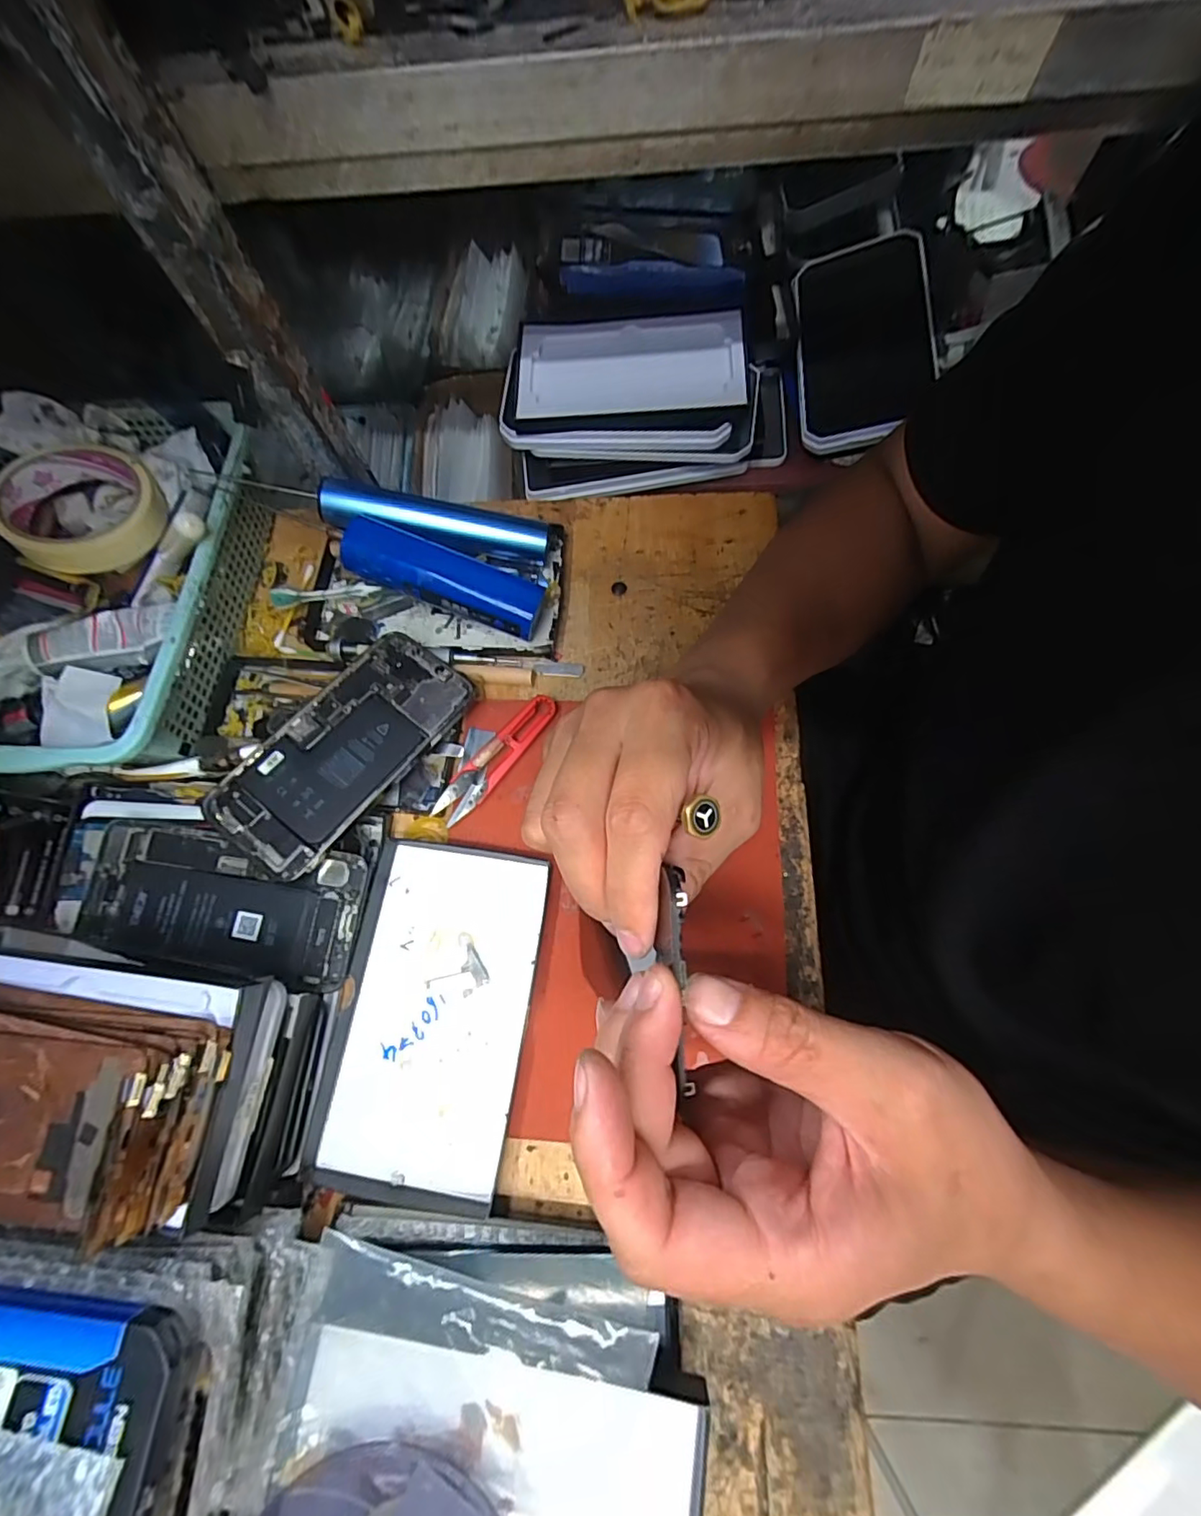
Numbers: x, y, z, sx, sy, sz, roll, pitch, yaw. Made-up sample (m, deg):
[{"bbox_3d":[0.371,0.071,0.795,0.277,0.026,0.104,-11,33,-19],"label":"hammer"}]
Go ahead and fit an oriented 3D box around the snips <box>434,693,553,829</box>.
[{"bbox_3d":[-0.066,0.000,0.364,0.022,0.016,0.101,39,78,15],"label":"snips"}]

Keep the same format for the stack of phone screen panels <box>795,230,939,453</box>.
[{"bbox_3d":[0.203,-0.322,0.435,0.096,0.025,0.168,-2,85,14],"label":"stack of phone screen panels"}]

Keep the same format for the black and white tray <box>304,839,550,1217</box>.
[{"bbox_3d":[-0.093,0.142,0.321,0.103,0.011,0.180,6,72,6],"label":"black and white tray"}]

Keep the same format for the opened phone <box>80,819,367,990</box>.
[{"bbox_3d":[-0.215,0.081,0.322,0.153,0.007,0.071,9,77,0],"label":"opened phone"}]

